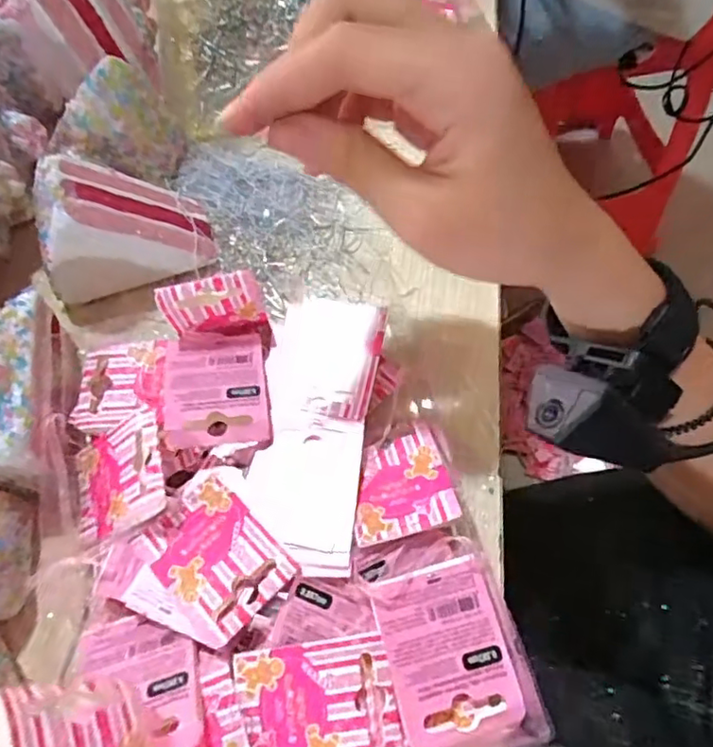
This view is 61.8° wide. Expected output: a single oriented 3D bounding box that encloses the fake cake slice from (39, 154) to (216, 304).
[{"bbox_3d":[-0.126,-0.082,0.317,0.085,0.061,0.054,-17,63,-5],"label":"fake cake slice"}]

